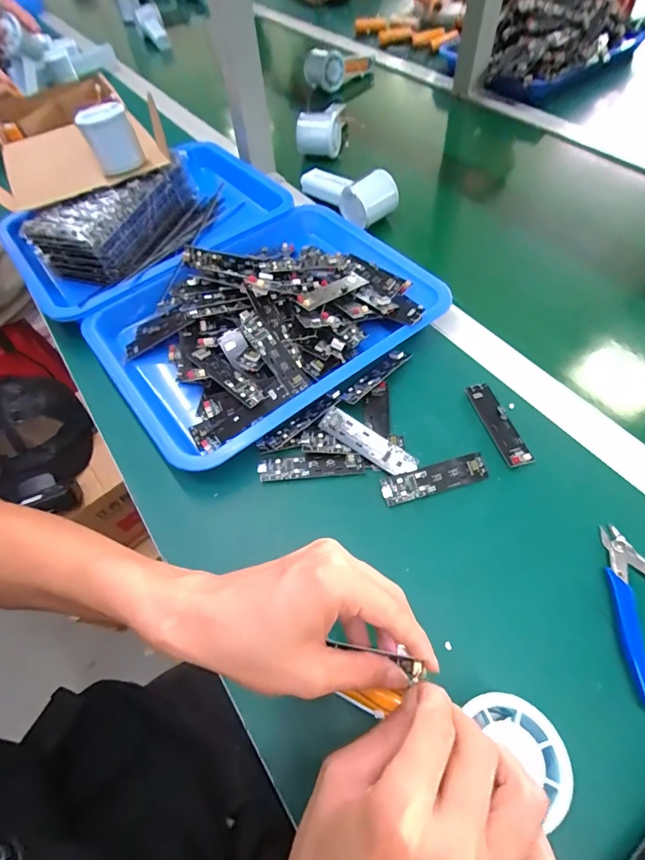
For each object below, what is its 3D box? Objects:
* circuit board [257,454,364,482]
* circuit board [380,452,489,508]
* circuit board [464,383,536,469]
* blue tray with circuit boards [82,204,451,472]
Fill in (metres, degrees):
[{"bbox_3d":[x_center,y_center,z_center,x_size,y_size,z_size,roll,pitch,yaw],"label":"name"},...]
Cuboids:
[{"bbox_3d":[-0.010,0.031,0.372,0.091,0.007,0.021,-5,57,1],"label":"circuit board"},{"bbox_3d":[0.095,0.042,0.357,0.090,0.004,0.024,-15,77,-6],"label":"circuit board"},{"bbox_3d":[0.160,-0.006,0.387,0.024,0.008,0.091,-14,57,-4],"label":"circuit board"},{"bbox_3d":[-0.058,-0.133,0.446,0.341,0.049,0.260,-35,61,-17],"label":"blue tray with circuit boards"}]

